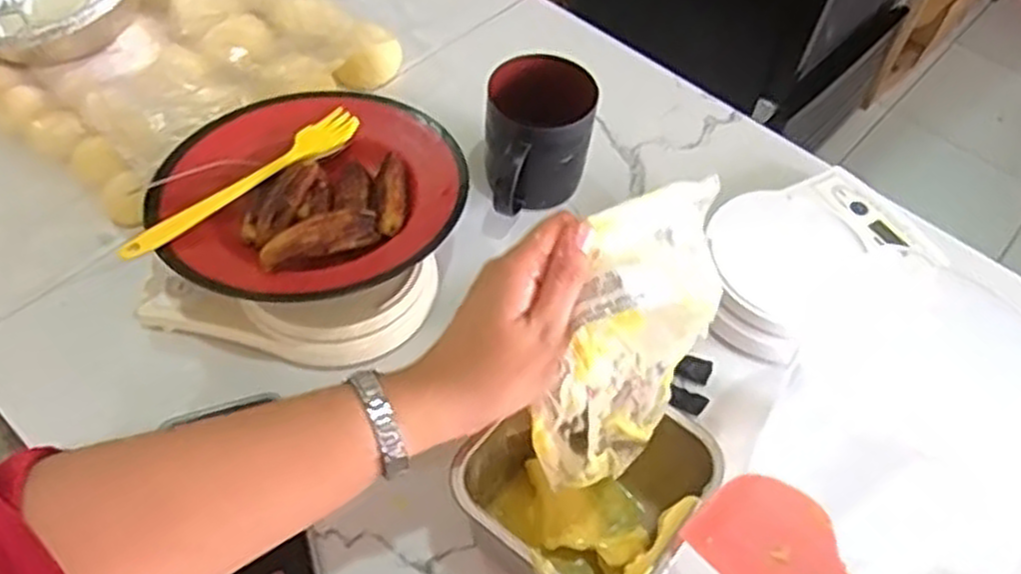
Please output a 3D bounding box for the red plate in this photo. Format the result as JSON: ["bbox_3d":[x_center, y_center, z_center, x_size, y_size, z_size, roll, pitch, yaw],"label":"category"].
[{"bbox_3d":[-0.139,-0.069,0.557,0.201,0.030,0.202,2,54,-3],"label":"red plate"}]

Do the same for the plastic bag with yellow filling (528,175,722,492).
[{"bbox_3d":[0.063,0.020,0.411,0.066,0.085,0.154,28,56,15],"label":"plastic bag with yellow filling"}]

